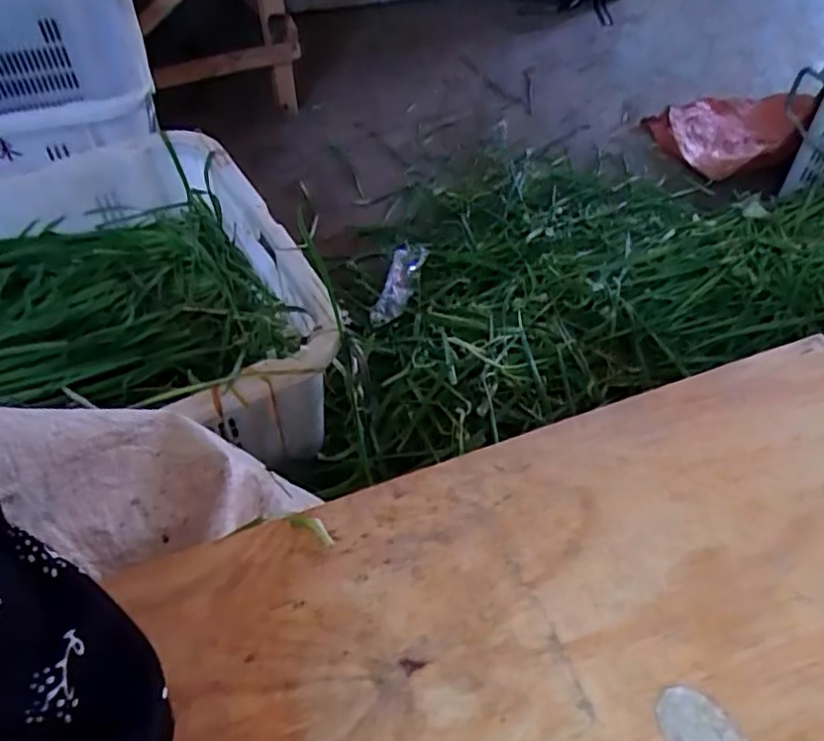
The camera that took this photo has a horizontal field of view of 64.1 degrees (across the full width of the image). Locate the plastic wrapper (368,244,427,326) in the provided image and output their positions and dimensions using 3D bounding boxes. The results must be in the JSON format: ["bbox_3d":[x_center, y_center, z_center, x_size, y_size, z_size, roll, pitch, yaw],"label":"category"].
[{"bbox_3d":[-0.025,-0.154,1.141,0.058,0.055,0.212,13,50,8],"label":"plastic wrapper"}]

